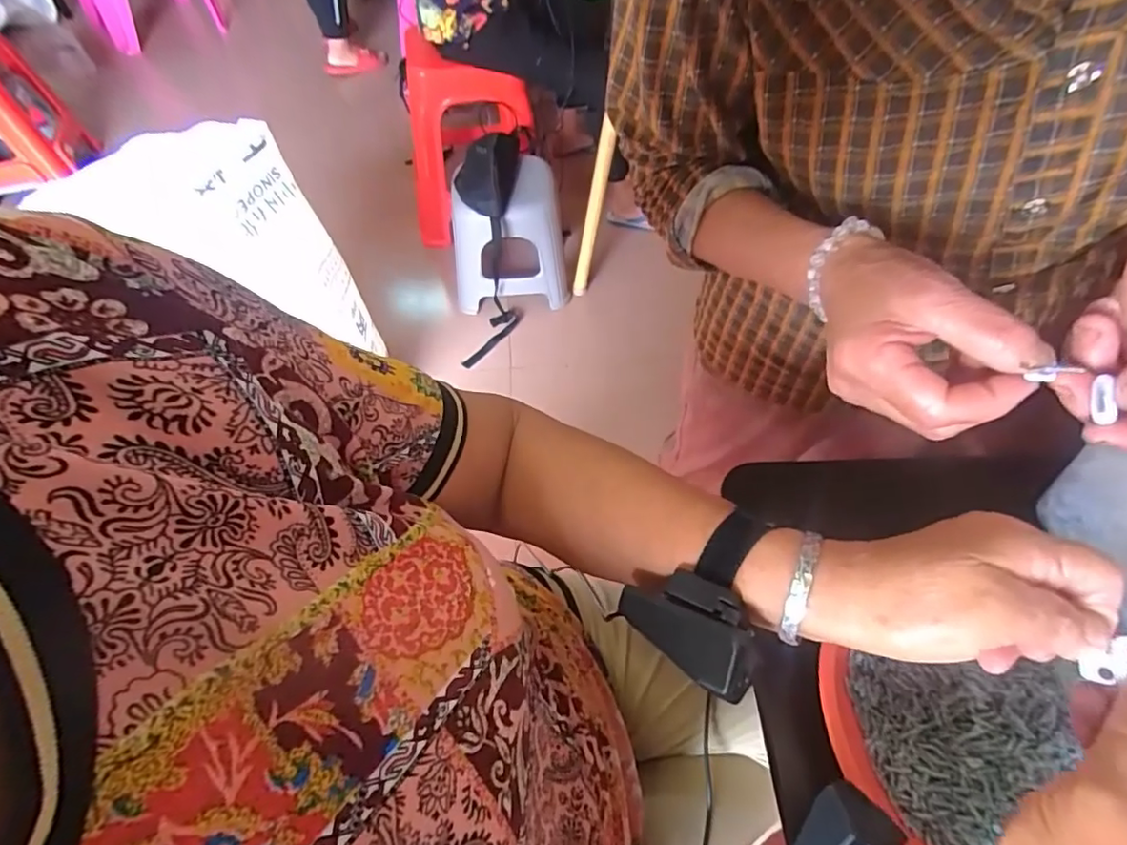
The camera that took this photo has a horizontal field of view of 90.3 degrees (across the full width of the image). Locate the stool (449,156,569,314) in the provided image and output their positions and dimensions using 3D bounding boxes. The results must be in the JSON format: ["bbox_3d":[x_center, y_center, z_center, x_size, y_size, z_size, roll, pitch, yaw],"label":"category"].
[{"bbox_3d":[-0.158,-0.502,1.553,0.309,0.337,0.230,-9,57,-4],"label":"stool"}]

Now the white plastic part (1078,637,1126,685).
[{"bbox_3d":[0.225,0.096,0.227,0.027,0.006,0.012,-34,57,16],"label":"white plastic part"}]

